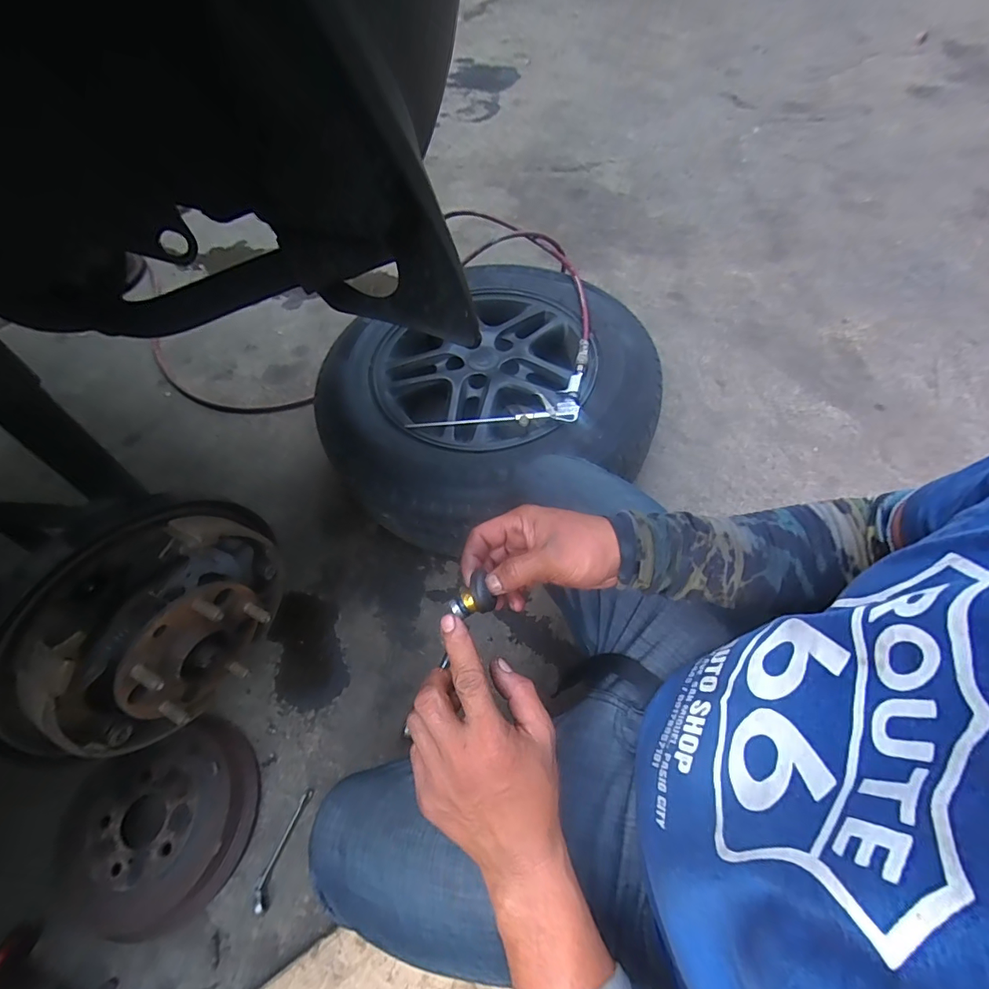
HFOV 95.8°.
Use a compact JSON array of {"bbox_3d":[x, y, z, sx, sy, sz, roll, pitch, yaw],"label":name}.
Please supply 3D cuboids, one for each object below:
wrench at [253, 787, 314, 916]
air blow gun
[{"bbox_3d":[-0.315,0.520,0.660,0.026,0.019,0.148,11,59,9],"label":"wrench"},{"bbox_3d":[0.013,-0.210,0.836,0.340,0.020,0.208,-2,59,3],"label":"air blow gun"}]

